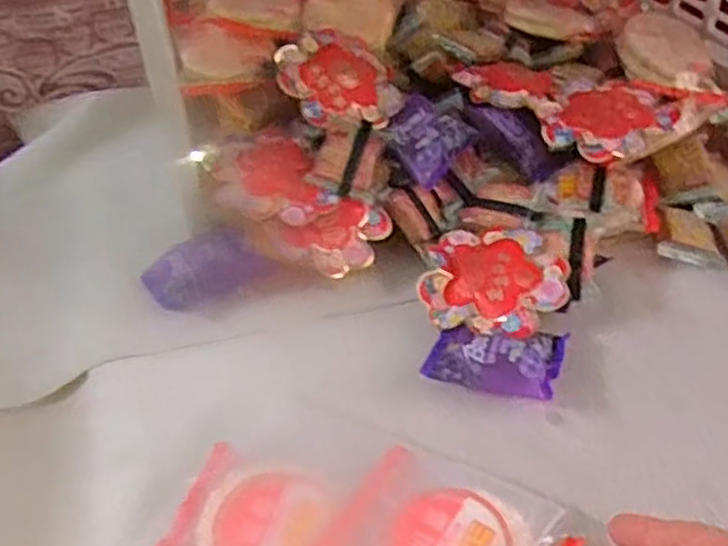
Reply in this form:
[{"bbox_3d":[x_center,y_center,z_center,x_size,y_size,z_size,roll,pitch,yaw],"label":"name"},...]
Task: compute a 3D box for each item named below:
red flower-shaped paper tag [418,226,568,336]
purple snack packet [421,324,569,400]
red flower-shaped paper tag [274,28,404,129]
[{"bbox_3d":[0.089,0.004,0.515,0.094,0.015,0.087,6,53,20],"label":"red flower-shaped paper tag"},{"bbox_3d":[0.082,0.056,0.474,0.081,0.018,0.050,9,42,9],"label":"purple snack packet"},{"bbox_3d":[-0.020,-0.154,0.598,0.094,0.013,0.087,-6,68,-28],"label":"red flower-shaped paper tag"}]

